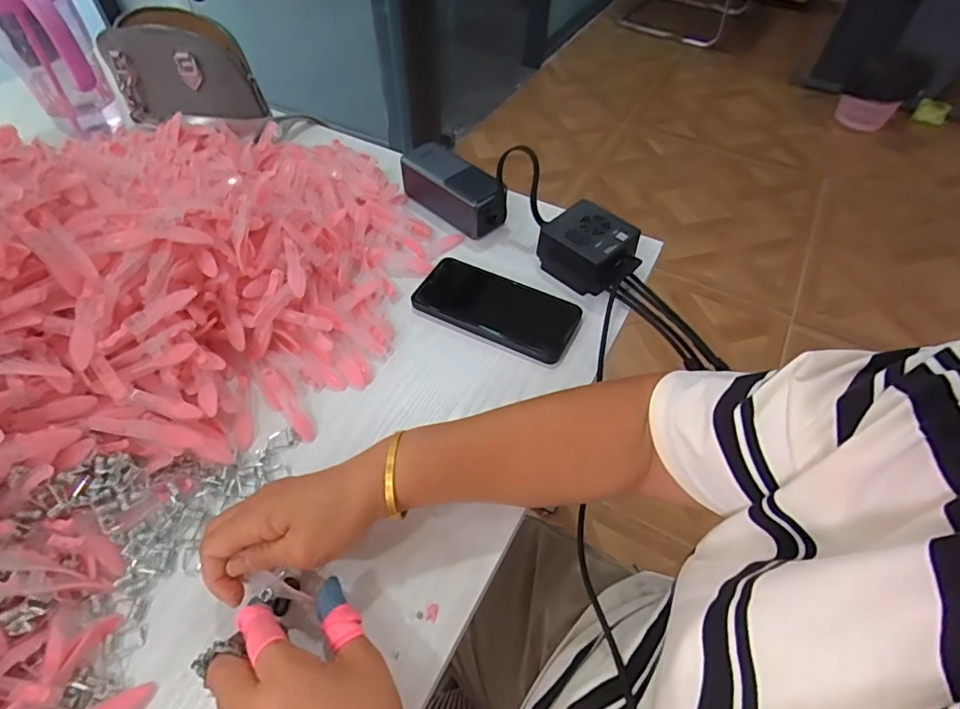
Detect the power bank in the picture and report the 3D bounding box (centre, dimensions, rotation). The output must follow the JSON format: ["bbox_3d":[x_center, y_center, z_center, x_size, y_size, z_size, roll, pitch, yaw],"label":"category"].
[{"bbox_3d":[-0.029,-0.187,0.579,0.136,0.053,0.051,36,61,25],"label":"power bank"}]

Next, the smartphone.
[{"bbox_3d":[0.016,-0.047,0.500,0.154,0.015,0.075,21,55,16],"label":"smartphone"}]

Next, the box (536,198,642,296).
[{"bbox_3d":[0.111,-0.110,0.520,0.072,0.049,0.087,-36,60,-24],"label":"box"}]

